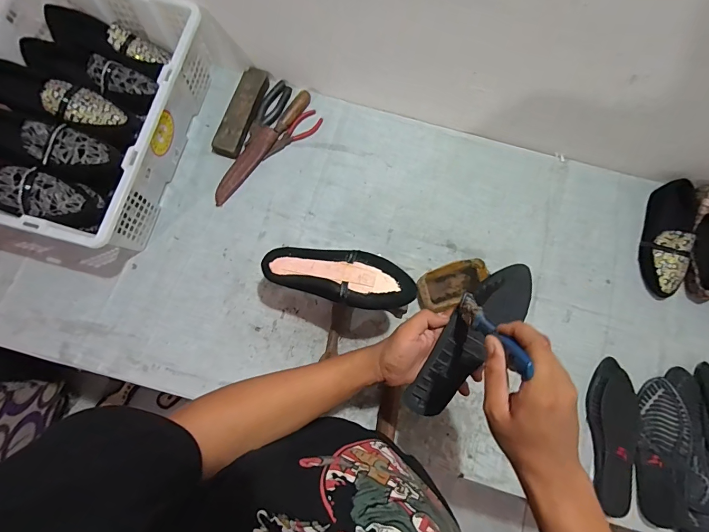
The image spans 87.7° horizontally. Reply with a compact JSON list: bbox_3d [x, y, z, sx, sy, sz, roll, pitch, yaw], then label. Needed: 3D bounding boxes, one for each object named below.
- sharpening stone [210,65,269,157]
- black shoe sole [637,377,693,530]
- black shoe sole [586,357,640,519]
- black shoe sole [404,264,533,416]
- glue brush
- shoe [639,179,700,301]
[{"bbox_3d":[-0.234,-0.327,0.774,0.052,0.034,0.208,18,78,2],"label":"sharpening stone"},{"bbox_3d":[0.552,0.329,0.662,0.077,0.022,0.241,5,73,22],"label":"black shoe sole"},{"bbox_3d":[0.480,0.305,0.672,0.093,0.031,0.254,7,77,0],"label":"black shoe sole"},{"bbox_3d":[0.144,0.103,0.483,0.067,0.029,0.241,34,103,6],"label":"black shoe sole"},{"bbox_3d":[0.142,0.065,0.385,0.019,0.161,0.031,2,100,-1],"label":"glue brush"},{"bbox_3d":[0.635,-0.059,0.739,0.079,0.061,0.242,16,77,2],"label":"shoe"}]

